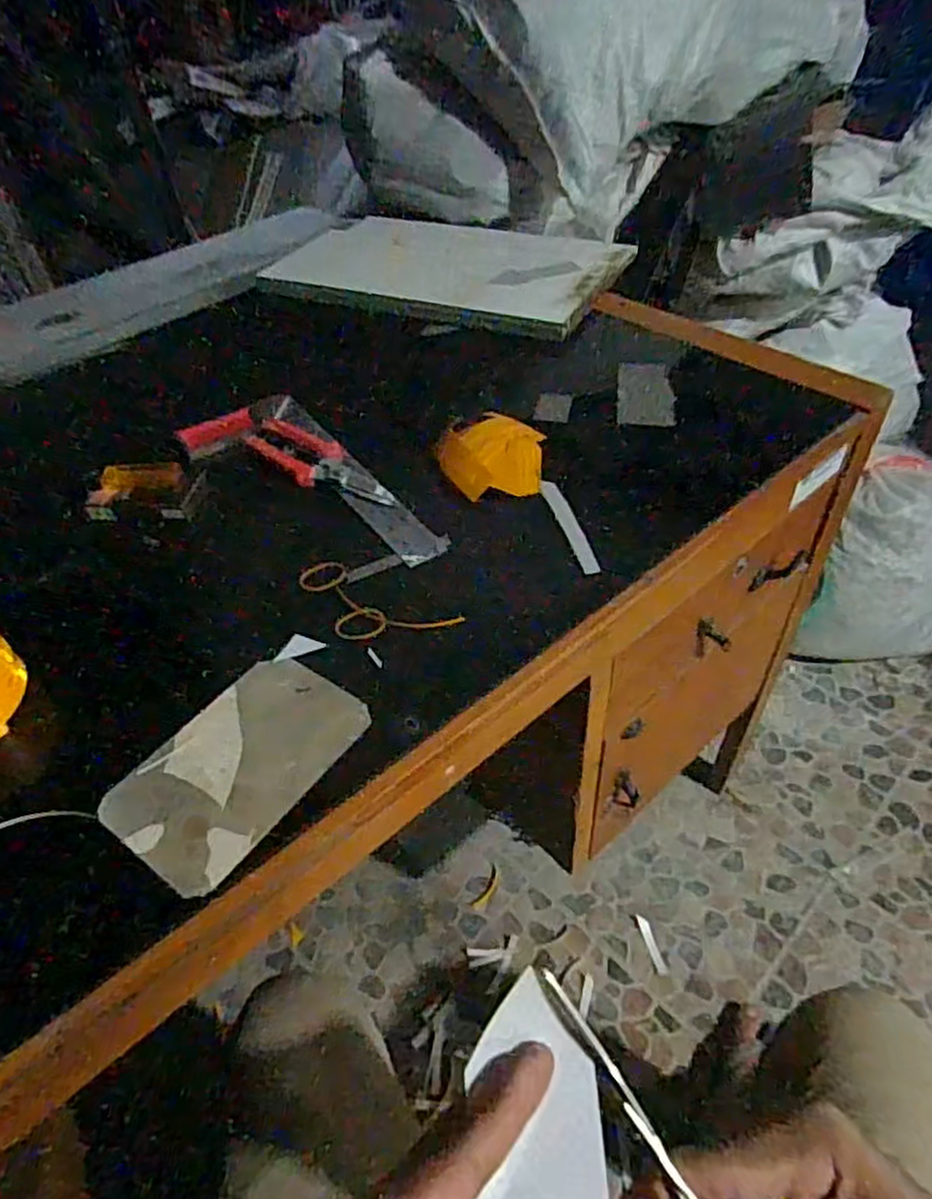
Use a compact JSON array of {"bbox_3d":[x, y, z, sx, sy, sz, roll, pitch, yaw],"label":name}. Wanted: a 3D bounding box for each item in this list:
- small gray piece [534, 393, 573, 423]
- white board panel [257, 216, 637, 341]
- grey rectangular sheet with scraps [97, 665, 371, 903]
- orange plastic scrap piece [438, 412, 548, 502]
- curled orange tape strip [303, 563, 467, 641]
[{"bbox_3d":[0.090,-0.197,0.717,0.035,0.004,0.033,10,75,14],"label":"small gray piece"},{"bbox_3d":[-0.024,-0.441,0.921,0.425,0.013,0.341,15,45,17],"label":"white board panel"},{"bbox_3d":[-0.141,0.101,0.437,0.100,0.006,0.149,26,52,26],"label":"grey rectangular sheet with scraps"},{"bbox_3d":[0.020,-0.127,0.625,0.096,0.036,0.085,5,46,9],"label":"orange plastic scrap piece"},{"bbox_3d":[-0.075,0.007,0.517,0.132,0.004,0.059,22,51,23],"label":"curled orange tape strip"}]

